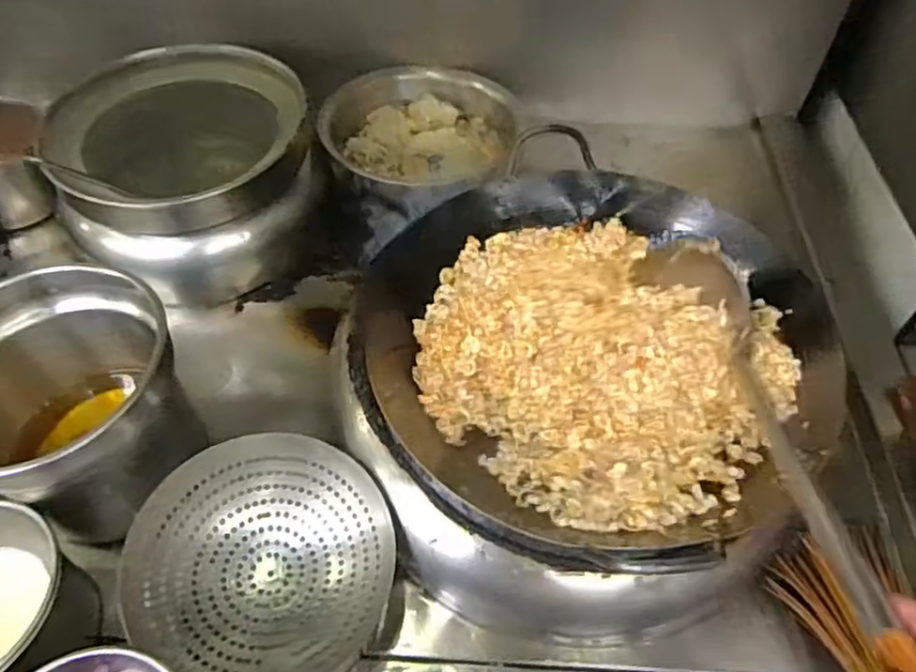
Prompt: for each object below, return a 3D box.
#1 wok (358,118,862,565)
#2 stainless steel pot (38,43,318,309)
[{"bbox_3d":[0.139,0.012,0.698,0.443,0.111,0.434,0,53,0],"label":"wok"},{"bbox_3d":[-0.363,-0.214,0.917,0.319,0.227,0.255,2,53,2],"label":"stainless steel pot"}]

